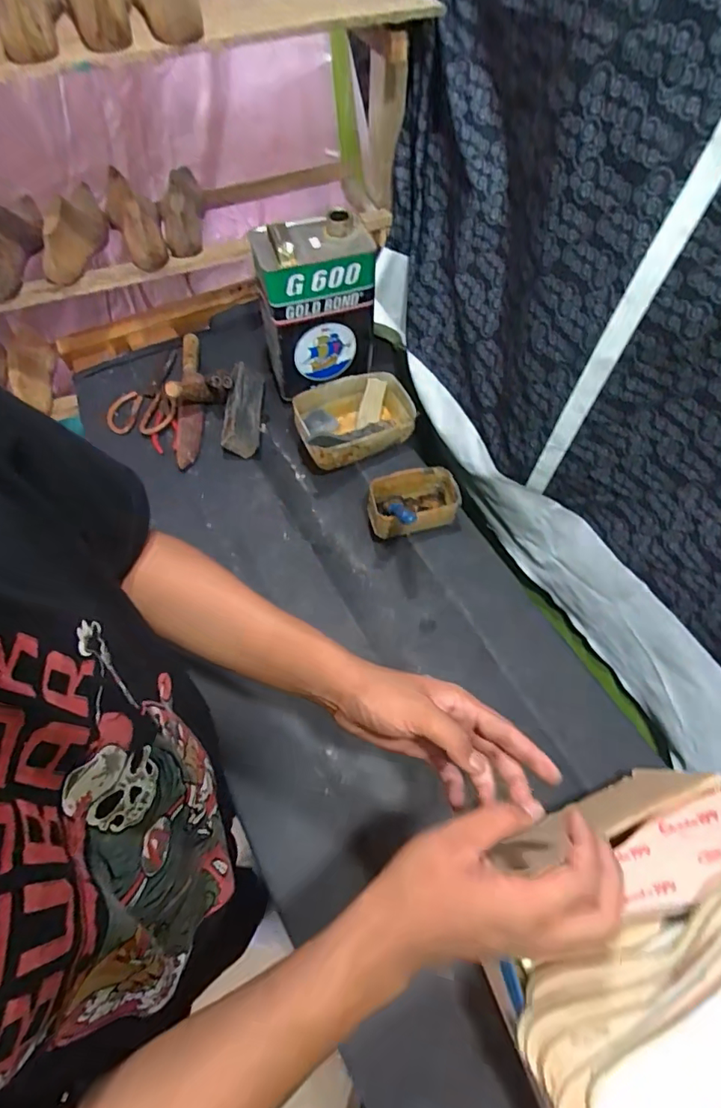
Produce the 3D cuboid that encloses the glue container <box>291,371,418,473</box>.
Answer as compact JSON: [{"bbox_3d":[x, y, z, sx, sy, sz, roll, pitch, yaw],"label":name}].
[{"bbox_3d":[-0.003,-0.215,0.821,0.201,0.082,0.136,-13,62,-10],"label":"glue container"}]

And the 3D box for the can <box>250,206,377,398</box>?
[{"bbox_3d":[-0.071,-0.387,0.802,0.171,0.241,0.130,-26,65,-17],"label":"can"}]

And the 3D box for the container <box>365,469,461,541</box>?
[{"bbox_3d":[0.078,-0.072,0.748,0.136,0.070,0.078,-12,62,-10],"label":"container"}]

